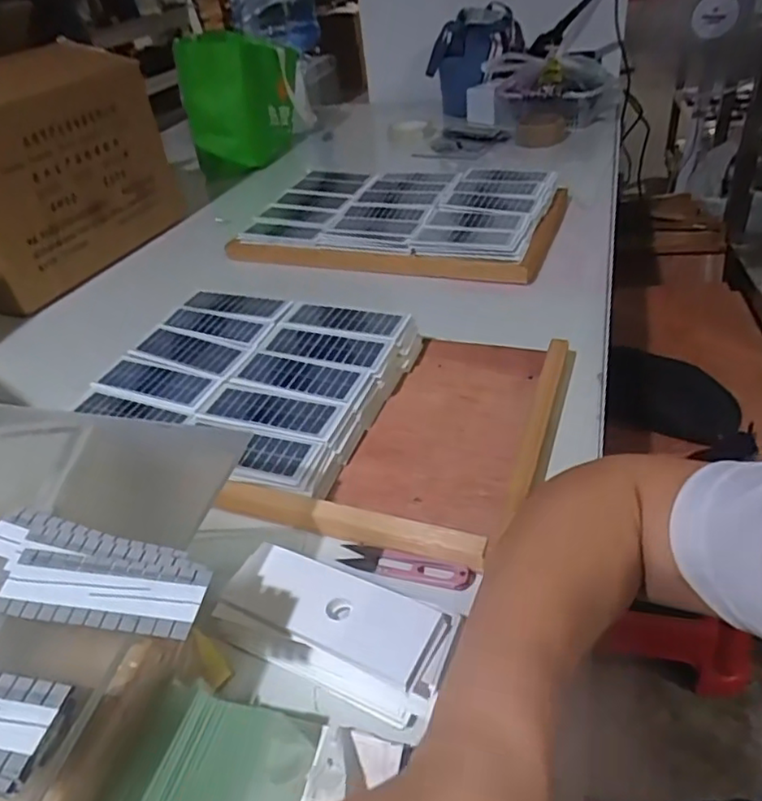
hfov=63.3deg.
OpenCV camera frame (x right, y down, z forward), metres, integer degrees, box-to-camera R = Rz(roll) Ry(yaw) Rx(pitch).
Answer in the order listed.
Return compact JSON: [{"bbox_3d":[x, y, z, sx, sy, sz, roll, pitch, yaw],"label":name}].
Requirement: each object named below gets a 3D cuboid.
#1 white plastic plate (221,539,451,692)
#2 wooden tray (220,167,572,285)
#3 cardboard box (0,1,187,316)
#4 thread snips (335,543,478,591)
[{"bbox_3d":[-0.034,0.139,0.416,0.149,0.009,0.055,16,47,24],"label":"white plastic plate"},{"bbox_3d":[0.032,-0.307,0.993,0.534,0.065,0.270,12,39,24],"label":"wooden tray"},{"bbox_3d":[-0.581,-0.360,0.999,0.297,0.295,0.403,7,39,18],"label":"cardboard box"},{"bbox_3d":[0.018,0.129,0.481,0.106,0.012,0.024,12,41,23],"label":"thread snips"}]

